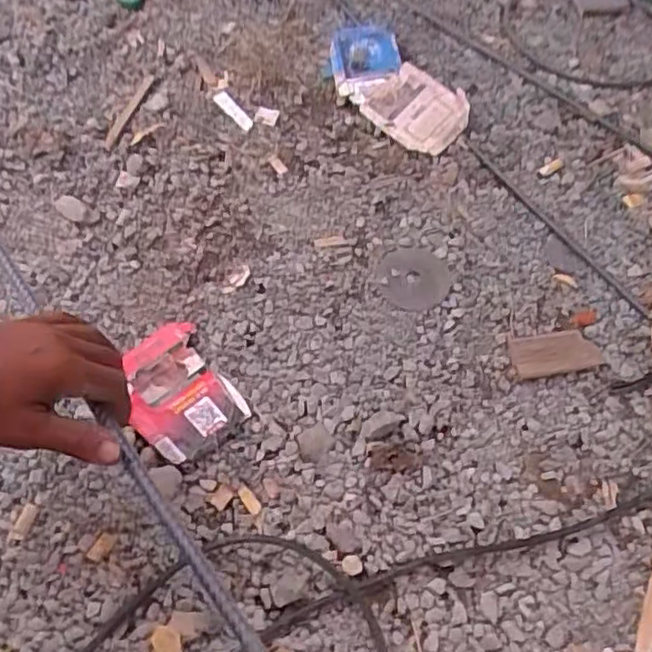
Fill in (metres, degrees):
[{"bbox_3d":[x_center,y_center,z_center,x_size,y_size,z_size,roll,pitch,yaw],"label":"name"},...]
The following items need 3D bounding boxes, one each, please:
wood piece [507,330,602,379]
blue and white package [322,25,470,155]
[{"bbox_3d":[0.195,0.023,0.583,0.075,0.005,0.039,-8,59,-5],"label":"wood piece"},{"bbox_3d":[0.075,-0.269,0.768,0.103,0.025,0.196,-31,64,-17],"label":"blue and white package"}]

